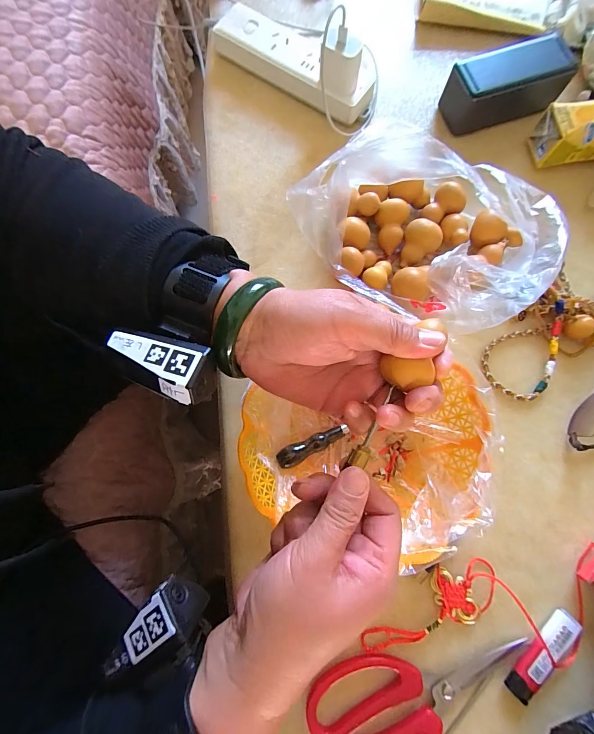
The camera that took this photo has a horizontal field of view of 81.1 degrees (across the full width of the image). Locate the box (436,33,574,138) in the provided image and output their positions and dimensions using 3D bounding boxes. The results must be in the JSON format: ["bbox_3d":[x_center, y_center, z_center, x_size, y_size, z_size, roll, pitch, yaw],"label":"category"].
[{"bbox_3d":[0.231,-0.315,0.393,0.131,0.049,0.061,-16,78,-3],"label":"box"}]

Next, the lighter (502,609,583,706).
[{"bbox_3d":[0.208,0.244,0.295,0.023,0.011,0.079,44,81,9],"label":"lighter"}]

